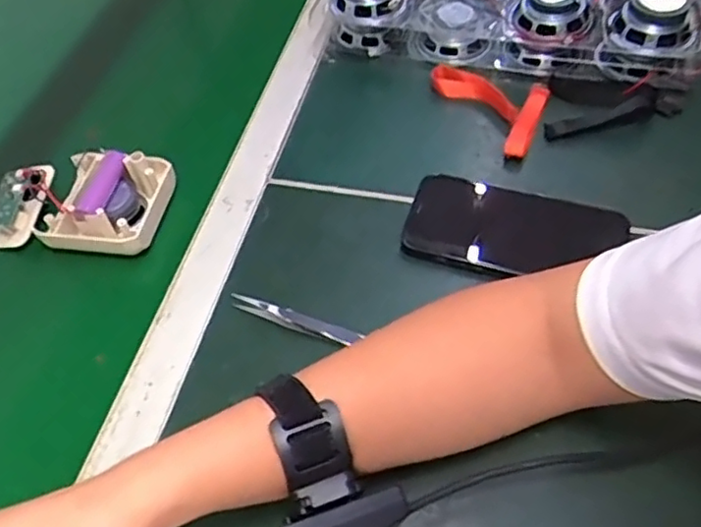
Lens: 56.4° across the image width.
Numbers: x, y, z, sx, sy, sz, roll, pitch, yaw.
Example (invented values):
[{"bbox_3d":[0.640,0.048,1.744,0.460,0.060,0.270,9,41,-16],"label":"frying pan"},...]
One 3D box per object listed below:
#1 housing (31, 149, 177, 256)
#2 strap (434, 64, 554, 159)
[{"bbox_3d":[-0.197,-0.051,0.535,0.091,0.043,0.086,7,54,9],"label":"housing"},{"bbox_3d":[0.117,-0.138,0.596,0.107,0.032,0.092,17,56,16],"label":"strap"}]

